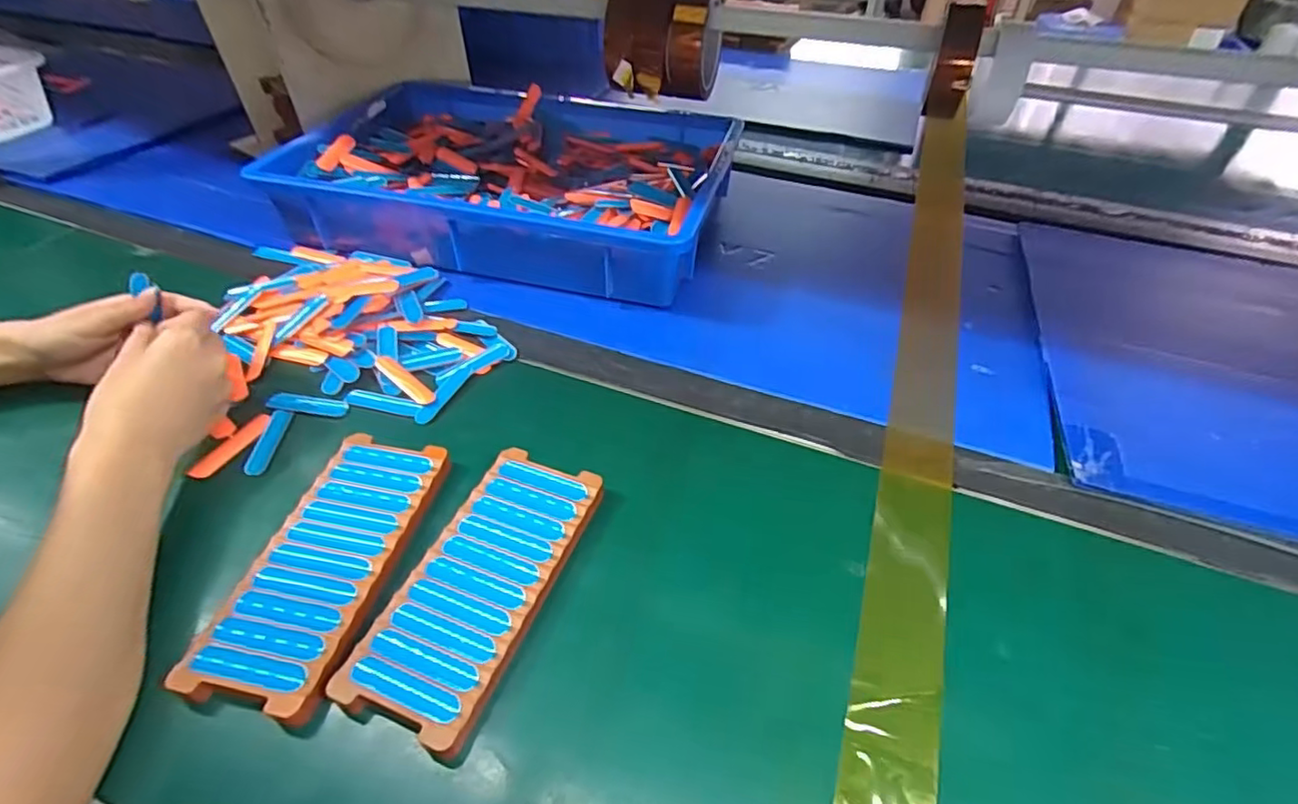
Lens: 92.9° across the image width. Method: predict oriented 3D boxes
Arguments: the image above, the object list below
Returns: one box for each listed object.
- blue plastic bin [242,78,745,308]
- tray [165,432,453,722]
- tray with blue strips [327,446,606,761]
[{"bbox_3d":[-0.142,-0.247,0.670,0.434,0.075,0.303,12,46,10],"label":"blue plastic bin"},{"bbox_3d":[-0.190,0.092,0.369,0.076,0.017,0.172,8,45,6],"label":"tray"},{"bbox_3d":[-0.096,0.103,0.360,0.075,0.014,0.171,17,47,15],"label":"tray with blue strips"}]

